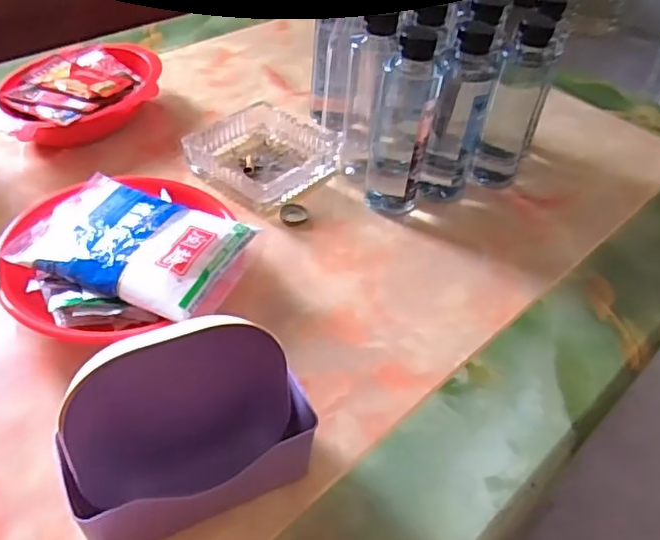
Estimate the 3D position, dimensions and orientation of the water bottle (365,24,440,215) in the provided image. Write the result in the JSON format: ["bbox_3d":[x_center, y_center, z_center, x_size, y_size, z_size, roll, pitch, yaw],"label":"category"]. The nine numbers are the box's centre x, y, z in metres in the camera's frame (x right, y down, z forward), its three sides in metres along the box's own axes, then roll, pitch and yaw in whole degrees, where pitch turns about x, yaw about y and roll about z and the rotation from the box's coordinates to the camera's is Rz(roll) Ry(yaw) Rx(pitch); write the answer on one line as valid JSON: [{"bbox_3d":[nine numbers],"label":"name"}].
[{"bbox_3d":[0.068,-0.136,0.586,0.055,0.173,0.047,10,44,4],"label":"water bottle"}]

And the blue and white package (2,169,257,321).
[{"bbox_3d":[-0.154,-0.024,0.491,0.164,0.023,0.107,19,45,13],"label":"blue and white package"}]

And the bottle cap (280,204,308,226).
[{"bbox_3d":[-0.035,-0.054,0.605,0.026,0.010,0.026,3,44,-3],"label":"bottle cap"}]

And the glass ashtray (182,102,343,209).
[{"bbox_3d":[-0.067,-0.124,0.653,0.132,0.033,0.139,30,49,23],"label":"glass ashtray"}]

